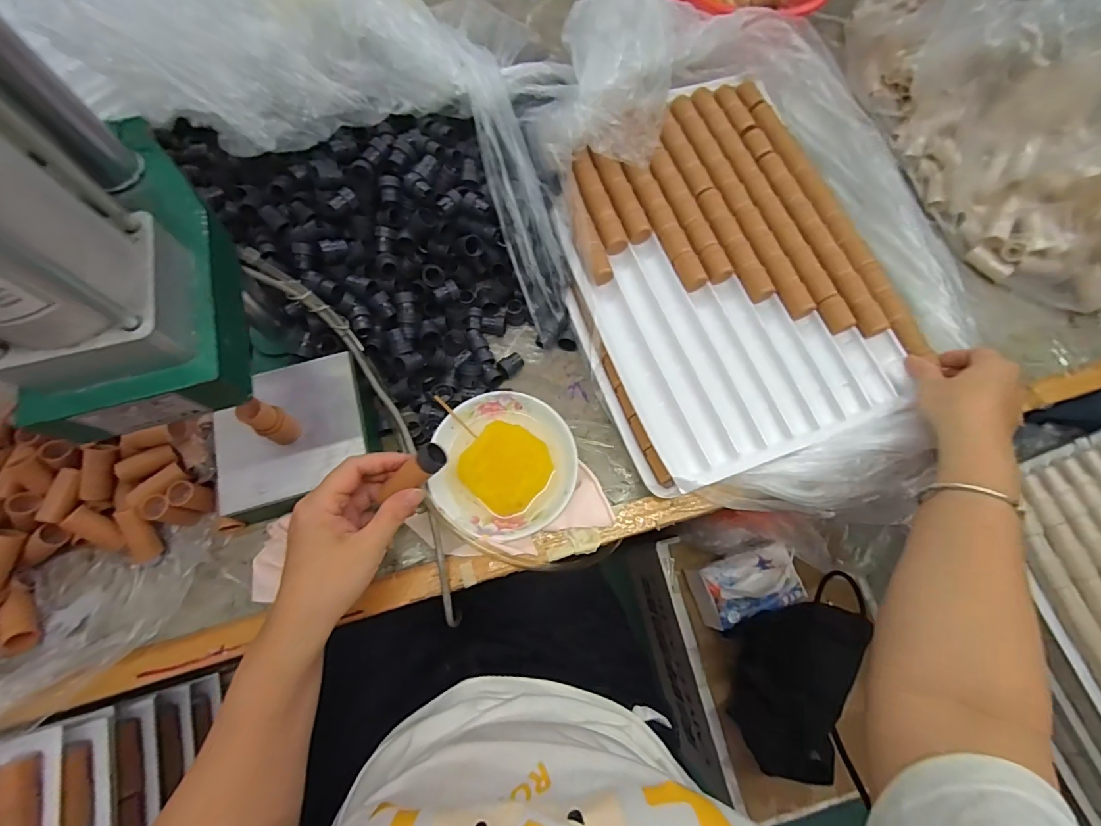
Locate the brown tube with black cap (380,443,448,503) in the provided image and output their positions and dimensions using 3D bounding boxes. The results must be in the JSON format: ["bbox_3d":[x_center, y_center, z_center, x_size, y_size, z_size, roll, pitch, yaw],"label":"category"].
[{"bbox_3d":[-0.104,0.046,0.344,0.060,0.016,0.018,-36,75,9],"label":"brown tube with black cap"}]

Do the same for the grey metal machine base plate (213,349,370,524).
[{"bbox_3d":[-0.228,0.017,0.405,0.125,0.018,0.119,-16,73,-7],"label":"grey metal machine base plate"}]

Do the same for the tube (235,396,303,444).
[{"bbox_3d":[-0.225,0.007,0.372,0.020,0.066,0.024,26,72,7],"label":"tube"}]

